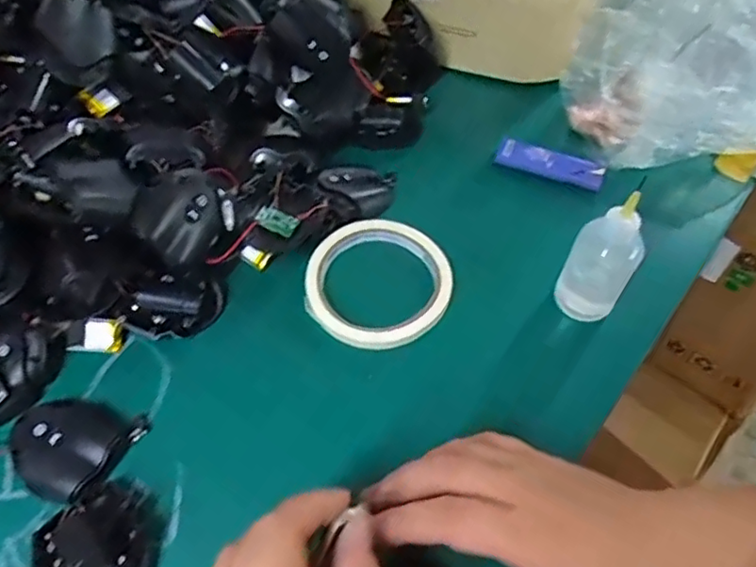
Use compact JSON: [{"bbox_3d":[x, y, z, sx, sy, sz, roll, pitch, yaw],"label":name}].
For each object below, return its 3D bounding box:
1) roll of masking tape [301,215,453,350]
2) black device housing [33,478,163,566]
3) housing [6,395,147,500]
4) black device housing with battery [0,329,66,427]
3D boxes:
[{"bbox_3d":[0.000,-0.001,0.411,0.095,0.019,0.093,1,58,-2],"label":"roll of masking tape"},{"bbox_3d":[-0.141,0.135,0.317,0.059,0.023,0.058,1,58,-2],"label":"black device housing"},{"bbox_3d":[-0.173,0.090,0.344,0.065,0.016,0.056,16,58,7],"label":"housing"},{"bbox_3d":[-0.221,0.050,0.363,0.046,0.022,0.059,26,60,13],"label":"black device housing with battery"}]

